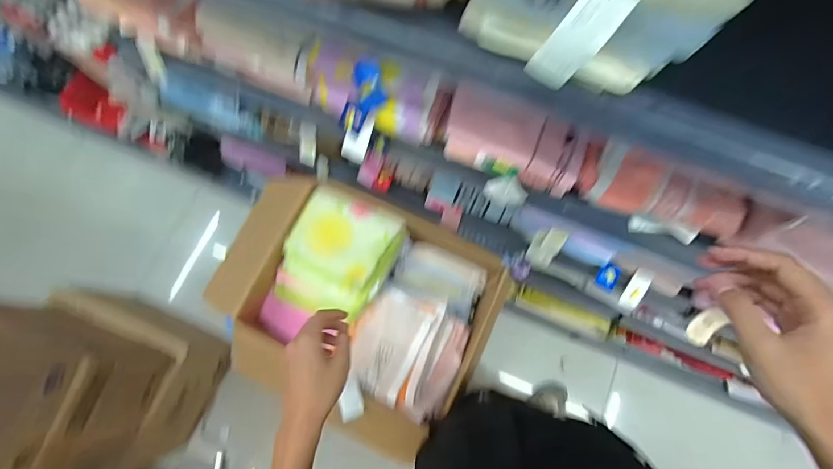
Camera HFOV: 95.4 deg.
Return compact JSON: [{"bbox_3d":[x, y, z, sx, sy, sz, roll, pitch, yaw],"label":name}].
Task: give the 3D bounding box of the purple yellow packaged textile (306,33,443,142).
[{"bbox_3d":[-0.073,-0.194,0.531,0.190,0.106,0.064,21,76,6],"label":"purple yellow packaged textile"}]

